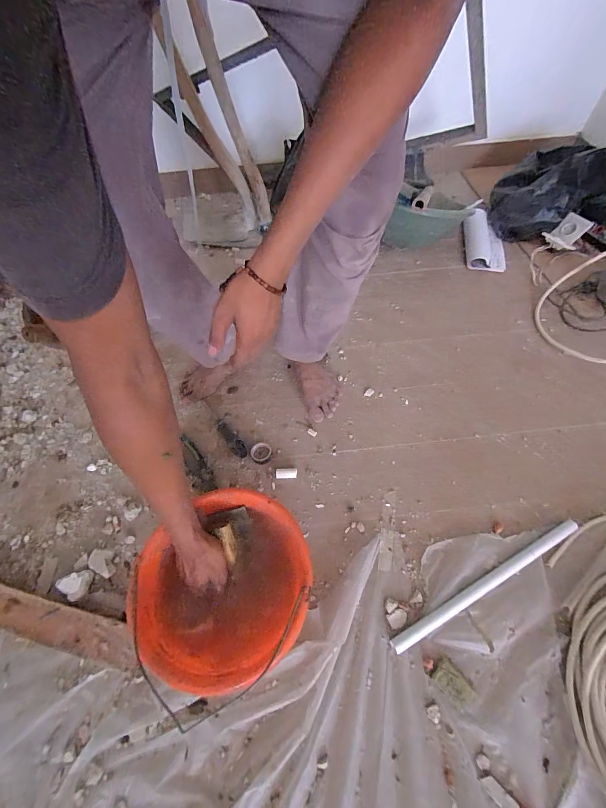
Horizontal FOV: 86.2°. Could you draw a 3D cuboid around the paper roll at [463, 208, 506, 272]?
[{"bbox_3d":[0.603,-0.547,1.085,0.116,0.056,0.271,5,58,5],"label":"paper roll"}]

